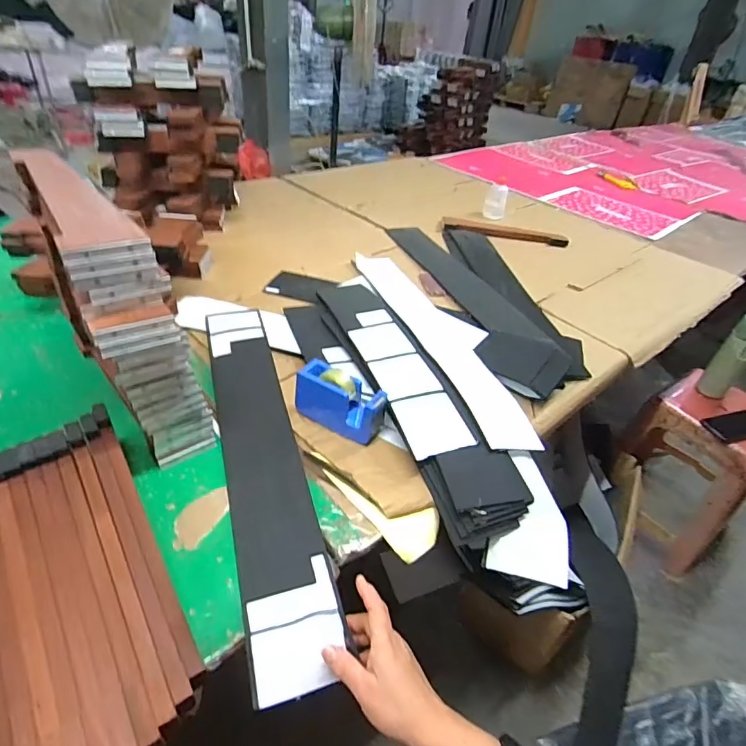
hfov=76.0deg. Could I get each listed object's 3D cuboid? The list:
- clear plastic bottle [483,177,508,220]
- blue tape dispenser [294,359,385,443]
[{"bbox_3d":[0.368,-0.519,1.430,0.066,0.098,0.049,15,39,10],"label":"clear plastic bottle"},{"bbox_3d":[-0.048,0.040,0.686,0.125,0.070,0.055,26,42,23],"label":"blue tape dispenser"}]

